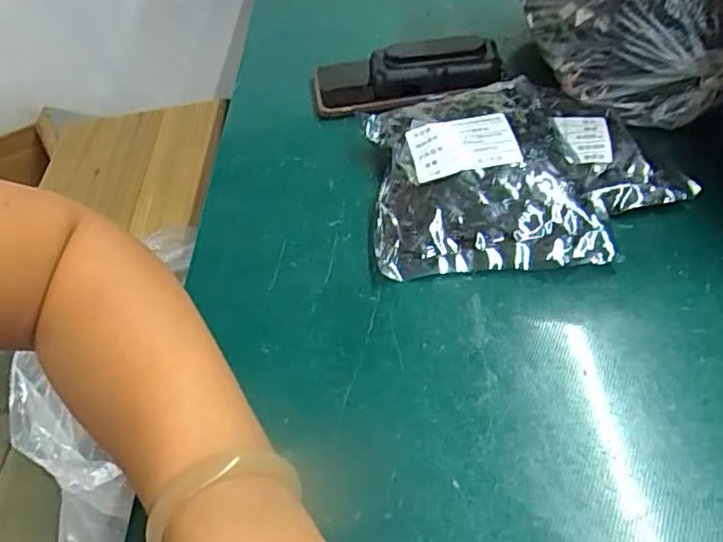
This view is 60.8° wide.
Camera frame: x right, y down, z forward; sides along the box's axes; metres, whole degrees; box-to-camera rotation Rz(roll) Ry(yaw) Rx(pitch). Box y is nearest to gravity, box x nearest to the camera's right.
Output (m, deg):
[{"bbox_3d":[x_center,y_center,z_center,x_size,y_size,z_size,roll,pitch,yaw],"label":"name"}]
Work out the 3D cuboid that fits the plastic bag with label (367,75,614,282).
[{"bbox_3d":[0.074,-0.069,0.420,0.139,0.041,0.172,-8,46,0],"label":"plastic bag with label"}]

